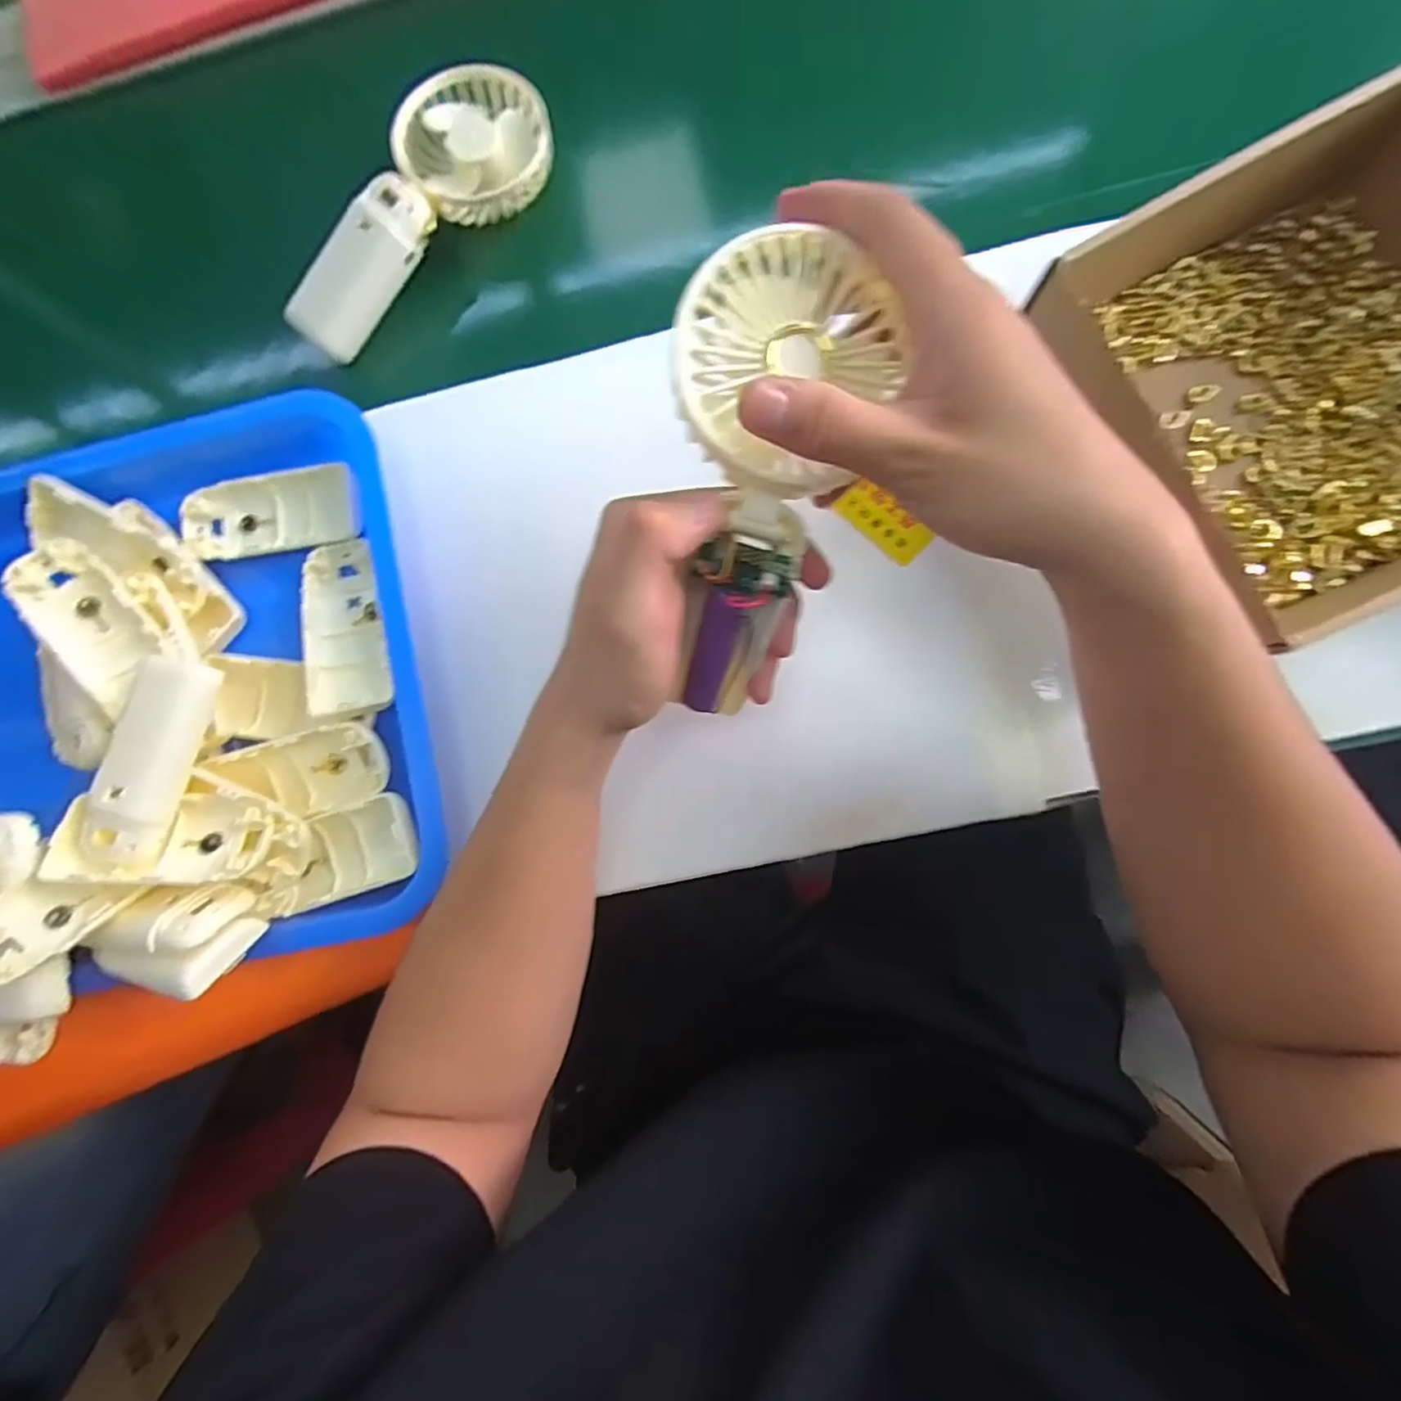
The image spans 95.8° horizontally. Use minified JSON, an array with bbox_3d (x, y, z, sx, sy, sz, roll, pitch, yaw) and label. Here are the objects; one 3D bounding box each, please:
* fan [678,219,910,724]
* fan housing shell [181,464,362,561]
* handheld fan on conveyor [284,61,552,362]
[{"bbox_3d":[0.023,-0.078,0.252,0.072,0.056,0.182,12,109,7],"label":"fan"},{"bbox_3d":[-0.251,-0.112,0.373,0.113,0.017,0.045,-6,84,6],"label":"fan housing shell"},{"bbox_3d":[-0.173,-0.300,0.381,0.199,0.032,0.084,-45,82,1],"label":"handheld fan on conveyor"}]

